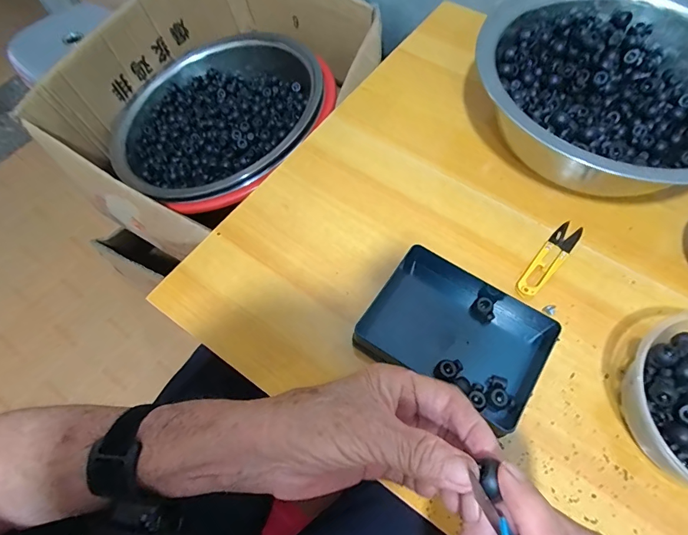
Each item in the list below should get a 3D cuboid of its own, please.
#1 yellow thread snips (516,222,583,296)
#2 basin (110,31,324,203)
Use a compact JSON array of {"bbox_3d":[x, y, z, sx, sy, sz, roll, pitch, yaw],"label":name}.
[{"bbox_3d":[0.206,-0.010,0.406,0.024,0.008,0.105,40,70,19],"label":"yellow thread snips"},{"bbox_3d":[-0.188,-0.237,0.623,0.316,0.100,0.325,41,70,19],"label":"basin"}]

